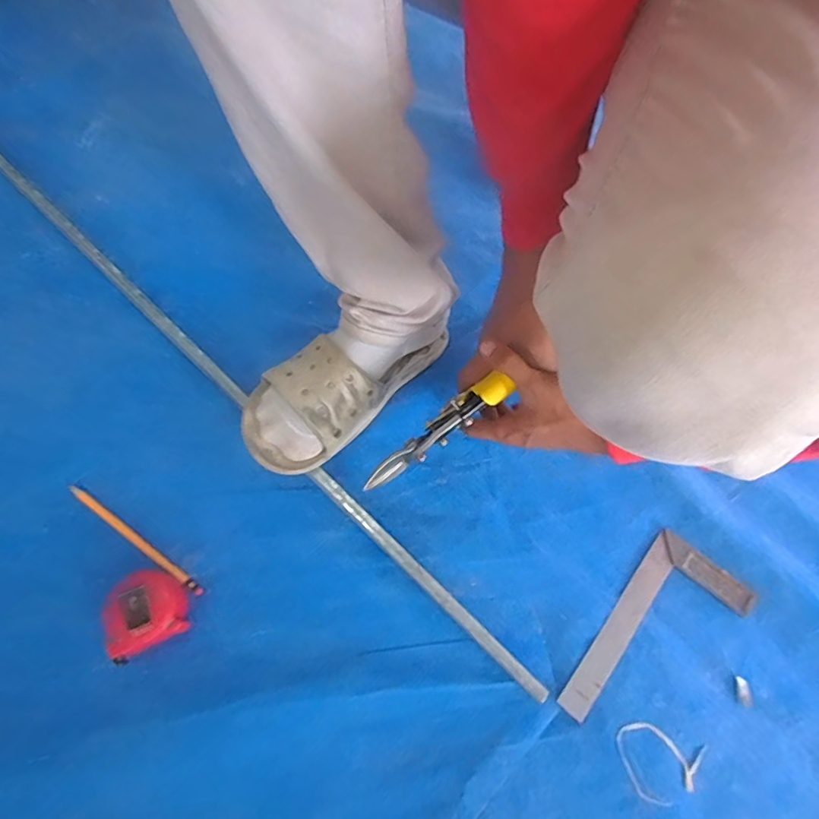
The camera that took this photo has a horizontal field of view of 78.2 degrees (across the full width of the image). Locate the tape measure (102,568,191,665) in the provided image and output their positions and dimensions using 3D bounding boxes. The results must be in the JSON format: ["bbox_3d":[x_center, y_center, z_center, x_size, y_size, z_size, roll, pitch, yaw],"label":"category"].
[{"bbox_3d":[-0.234,0.177,0.446,0.069,0.040,0.063,-26,68,-14],"label":"tape measure"}]

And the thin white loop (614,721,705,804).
[{"bbox_3d":[0.210,0.300,0.426,0.071,0.004,0.055,23,65,8],"label":"thin white loop"}]

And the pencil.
[{"bbox_3d":[-0.265,0.121,0.481,0.171,0.012,0.009,32,67,12],"label":"pencil"}]

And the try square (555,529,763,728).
[{"bbox_3d":[0.233,0.217,0.468,0.097,0.006,0.201,39,68,15],"label":"try square"}]

